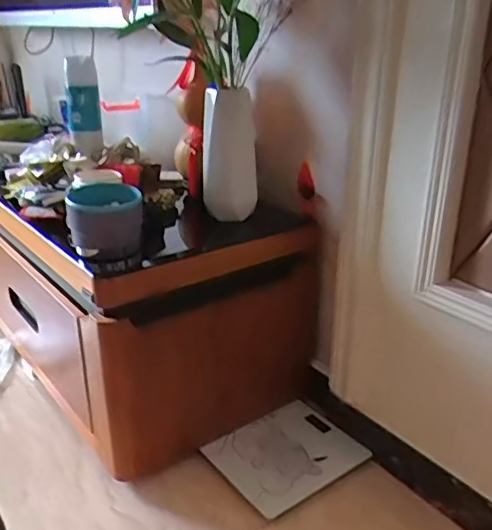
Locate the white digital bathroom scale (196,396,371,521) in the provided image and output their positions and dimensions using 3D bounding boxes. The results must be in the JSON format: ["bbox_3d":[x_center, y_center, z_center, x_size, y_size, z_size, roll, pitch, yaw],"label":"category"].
[{"bbox_3d":[0.082,0.355,1.083,0.263,0.021,0.208,-14,30,-34],"label":"white digital bathroom scale"}]

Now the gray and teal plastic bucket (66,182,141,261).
[{"bbox_3d":[-0.229,-0.080,0.928,0.110,0.082,0.133,-5,24,-12],"label":"gray and teal plastic bucket"}]

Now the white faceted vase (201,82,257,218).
[{"bbox_3d":[-0.030,-0.198,1.025,0.097,0.234,0.109,-2,23,-4],"label":"white faceted vase"}]

